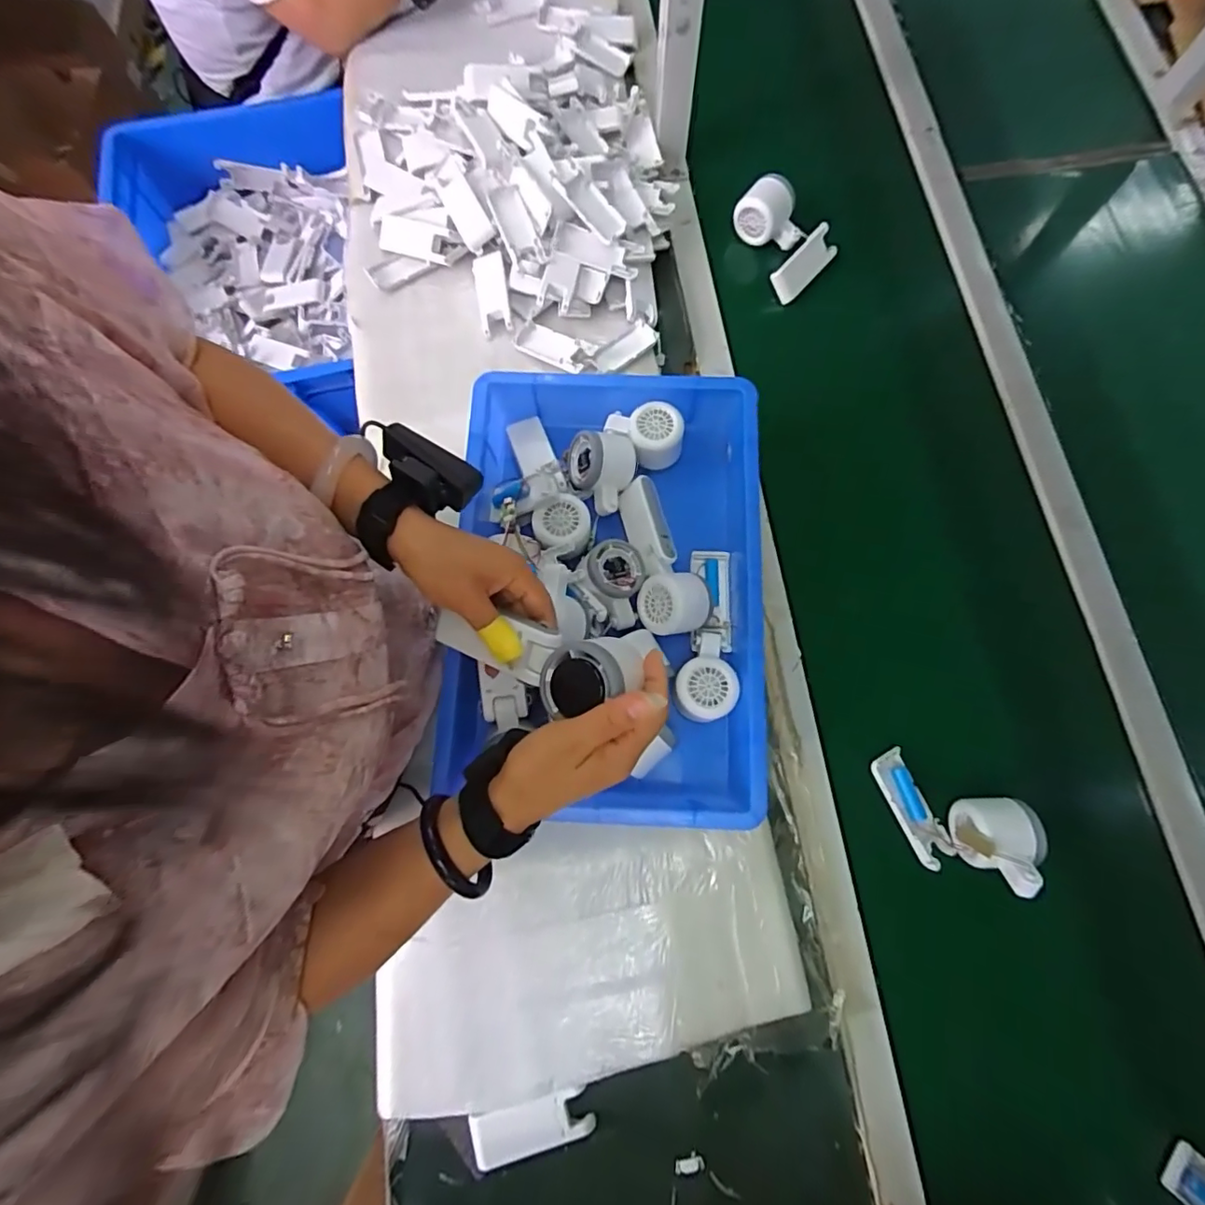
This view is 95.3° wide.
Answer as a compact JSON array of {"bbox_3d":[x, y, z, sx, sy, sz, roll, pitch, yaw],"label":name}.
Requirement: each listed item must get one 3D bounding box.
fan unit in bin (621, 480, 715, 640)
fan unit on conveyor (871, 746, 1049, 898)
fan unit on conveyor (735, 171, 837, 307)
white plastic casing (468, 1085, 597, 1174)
[{"bbox_3d":[0.062,-0.051,0.549,0.070,0.048,0.164,-7,76,-1],"label":"fan unit in bin"},{"bbox_3d":[0.318,0.199,0.498,0.142,0.063,0.085,27,78,7],"label":"fan unit on conveyor"},{"bbox_3d":[0.221,-0.451,0.672,0.092,0.056,0.125,-39,79,-9],"label":"fan unit on conveyor"},{"bbox_3d":[-0.062,0.453,0.474,0.101,0.010,0.042,-17,77,-4],"label":"white plastic casing"}]

